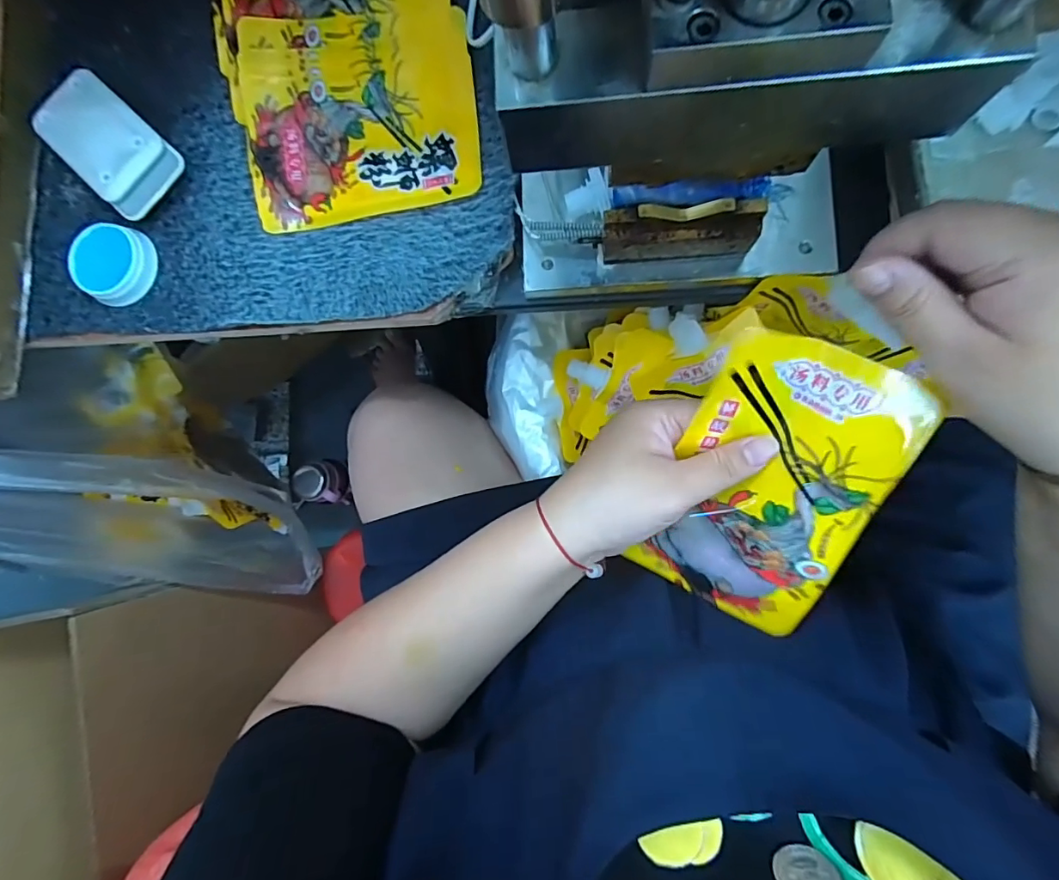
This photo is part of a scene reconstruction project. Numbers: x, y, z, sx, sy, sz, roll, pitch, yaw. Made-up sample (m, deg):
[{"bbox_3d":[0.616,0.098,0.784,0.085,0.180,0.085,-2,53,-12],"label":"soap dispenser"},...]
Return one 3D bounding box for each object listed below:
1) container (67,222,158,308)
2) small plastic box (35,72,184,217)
[{"bbox_3d":[-0.330,-0.138,0.406,0.058,0.020,0.059,-1,85,6],"label":"container"},{"bbox_3d":[-0.336,-0.237,0.408,0.123,0.024,0.065,42,91,8],"label":"small plastic box"}]

